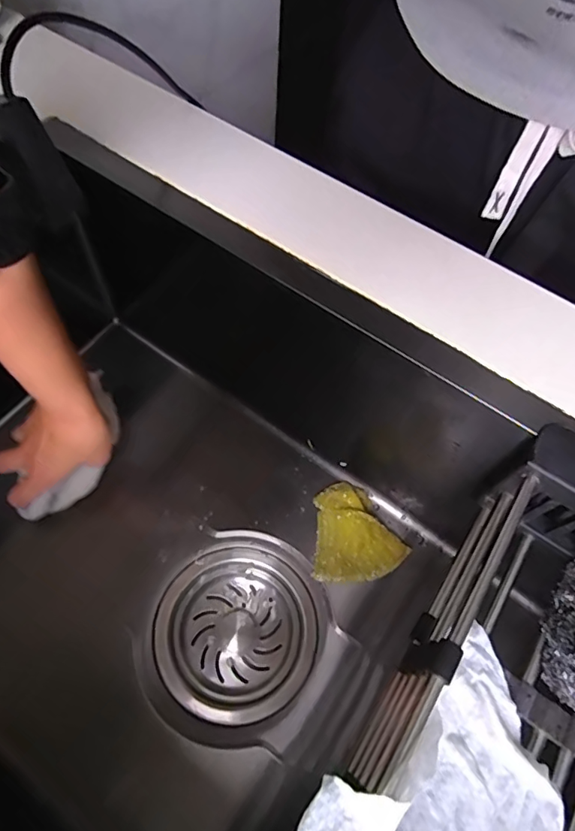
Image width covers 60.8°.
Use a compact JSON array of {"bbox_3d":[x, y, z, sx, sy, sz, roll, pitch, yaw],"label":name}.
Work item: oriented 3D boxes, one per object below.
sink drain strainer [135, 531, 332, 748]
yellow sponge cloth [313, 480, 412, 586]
[{"bbox_3d":[-0.047,0.195,0.441,0.166,0.037,0.147,-35,70,-20],"label":"sink drain strainer"},{"bbox_3d":[0.068,0.106,0.451,0.083,0.025,0.087,3,62,-2],"label":"yellow sponge cloth"}]

